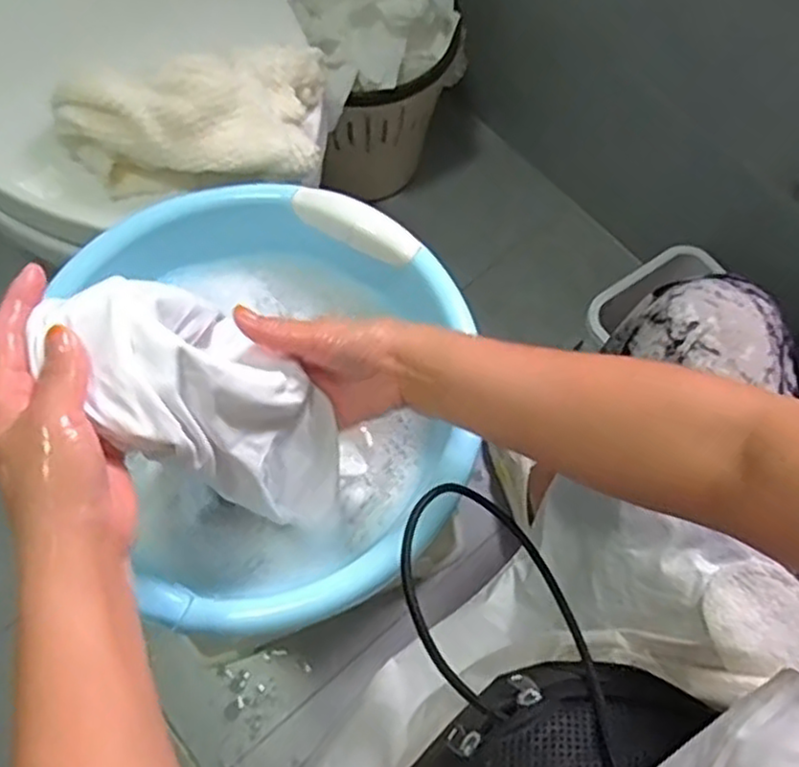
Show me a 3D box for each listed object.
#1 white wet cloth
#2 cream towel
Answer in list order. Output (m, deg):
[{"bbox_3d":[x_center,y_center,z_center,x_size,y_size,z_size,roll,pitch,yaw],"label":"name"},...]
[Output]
[{"bbox_3d":[-0.107,0.006,0.452,0.065,0.229,0.120,-8,60,25],"label":"white wet cloth"},{"bbox_3d":[-0.167,-0.219,0.608,0.219,0.074,0.100,-14,64,-6],"label":"cream towel"}]

